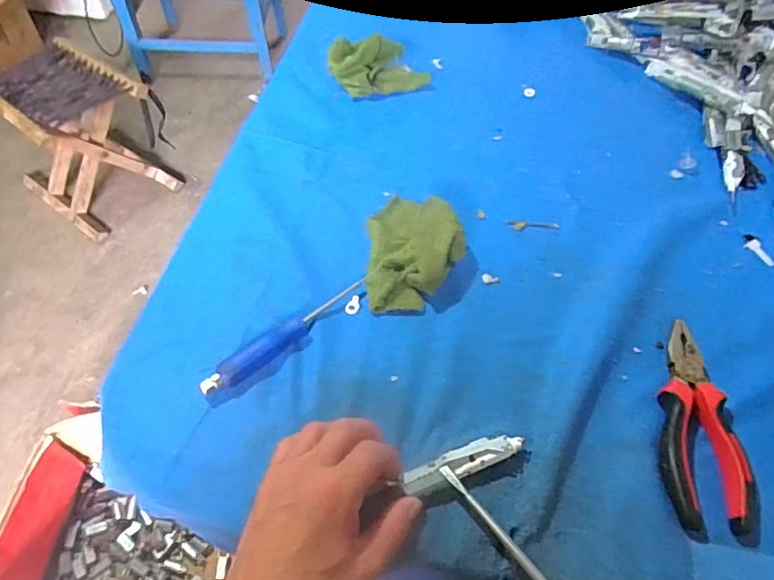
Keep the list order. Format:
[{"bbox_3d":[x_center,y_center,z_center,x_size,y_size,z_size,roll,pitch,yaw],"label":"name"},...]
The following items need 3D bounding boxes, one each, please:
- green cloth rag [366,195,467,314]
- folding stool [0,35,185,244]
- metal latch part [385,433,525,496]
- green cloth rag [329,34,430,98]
[{"bbox_3d":[0.027,-0.045,0.474,0.086,0.039,0.137,2,53,-2],"label":"green cloth rag"},{"bbox_3d":[-0.758,-0.376,1.308,0.317,0.301,0.280,33,58,19],"label":"folding stool"},{"bbox_3d":[0.052,0.117,0.358,0.087,0.008,0.020,-19,58,-10],"label":"metal latch part"},{"bbox_3d":[-0.009,-0.271,0.641,0.119,0.046,0.054,-10,55,-11],"label":"green cloth rag"}]

